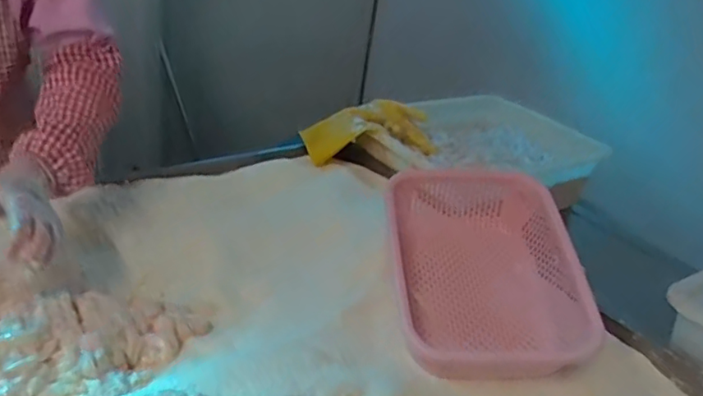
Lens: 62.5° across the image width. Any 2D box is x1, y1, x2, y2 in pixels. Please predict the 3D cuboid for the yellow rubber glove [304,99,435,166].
[{"bbox_3d":[0.044,-0.144,1.241,0.287,0.087,0.110,-12,34,-29],"label":"yellow rubber glove"}]

